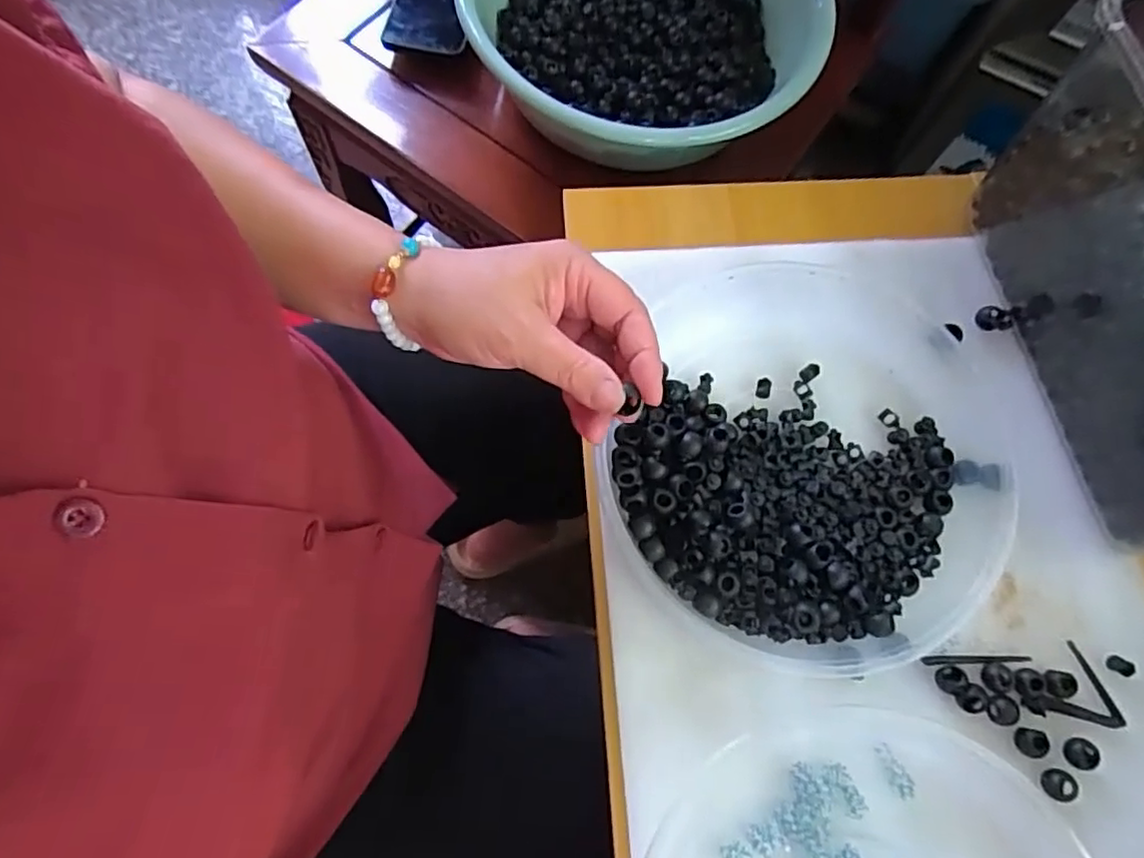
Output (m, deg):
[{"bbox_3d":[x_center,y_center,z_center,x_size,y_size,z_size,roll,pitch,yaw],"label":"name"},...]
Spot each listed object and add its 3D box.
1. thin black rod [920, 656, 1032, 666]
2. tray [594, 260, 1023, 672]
[{"bbox_3d":[0.222,0.127,0.354,0.061,0.004,0.005,1,73,-2],"label":"thin black rod"},{"bbox_3d":[0.142,0.016,0.370,0.219,0.035,0.234,1,73,-2],"label":"tray"}]

